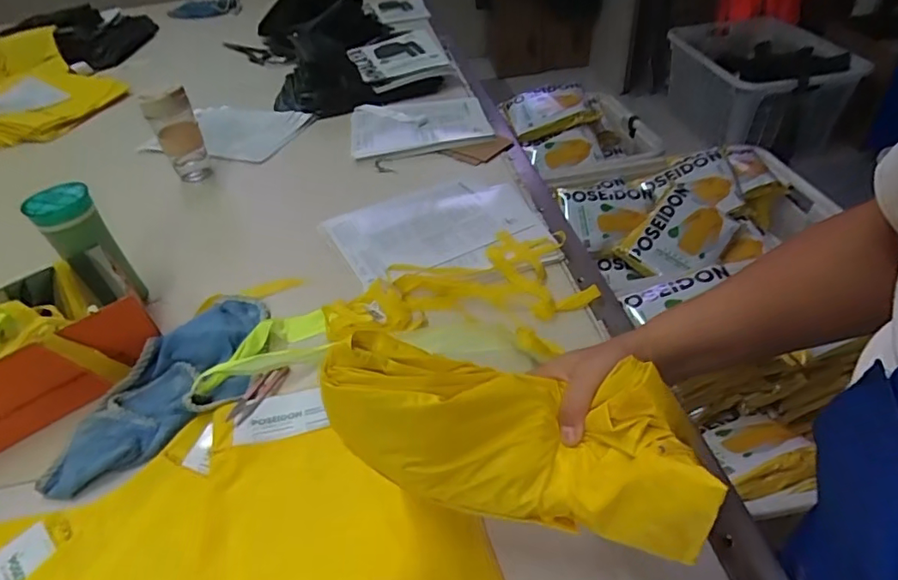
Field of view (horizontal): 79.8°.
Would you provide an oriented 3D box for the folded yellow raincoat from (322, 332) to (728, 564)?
[{"bbox_3d":[0.042,0.101,0.387,0.255,0.110,0.091,16,44,0],"label":"folded yellow raincoat"}]

